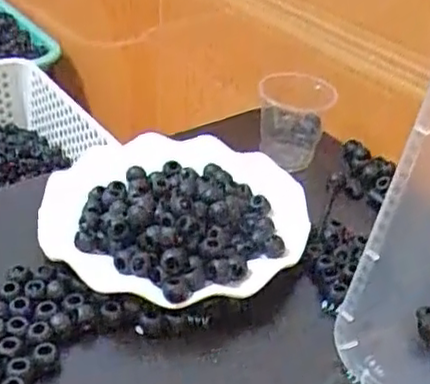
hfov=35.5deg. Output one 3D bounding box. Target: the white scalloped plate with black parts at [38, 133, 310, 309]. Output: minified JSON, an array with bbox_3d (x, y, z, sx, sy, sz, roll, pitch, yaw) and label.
[{"bbox_3d":[-0.025,0.011,0.466,0.166,0.030,0.169,3,35,-2],"label":"white scalloped plate with black parts"}]

